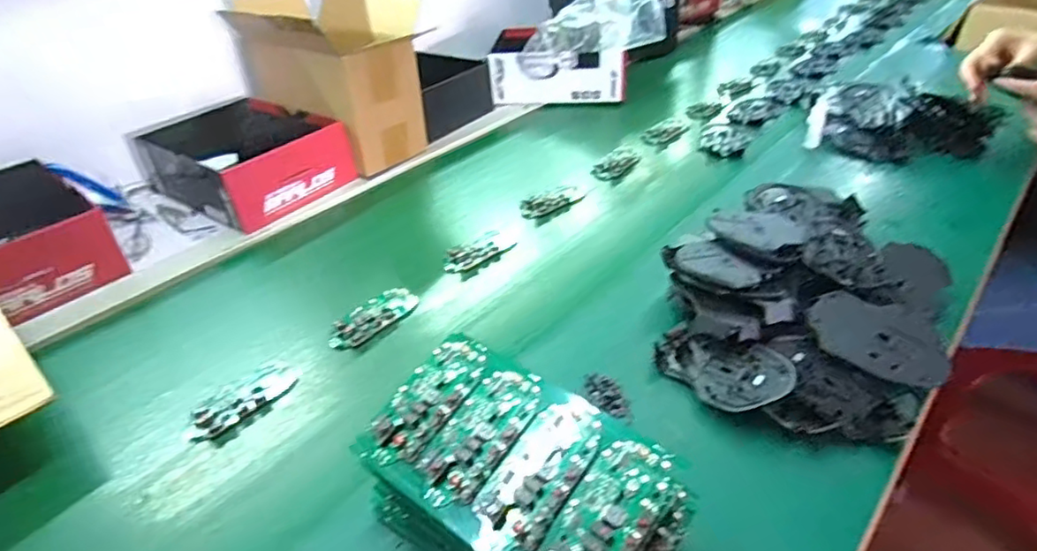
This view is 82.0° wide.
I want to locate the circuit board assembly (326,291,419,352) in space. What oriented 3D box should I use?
[{"bbox_3d":[-0.153,0.044,0.636,0.043,0.015,0.107,23,44,31],"label":"circuit board assembly"}]

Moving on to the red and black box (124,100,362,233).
[{"bbox_3d":[-0.408,-0.180,0.881,0.278,0.090,0.191,22,44,31],"label":"red and black box"}]

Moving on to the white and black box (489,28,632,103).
[{"bbox_3d":[0.077,-0.397,1.123,0.241,0.094,0.160,1,37,6],"label":"white and black box"}]

